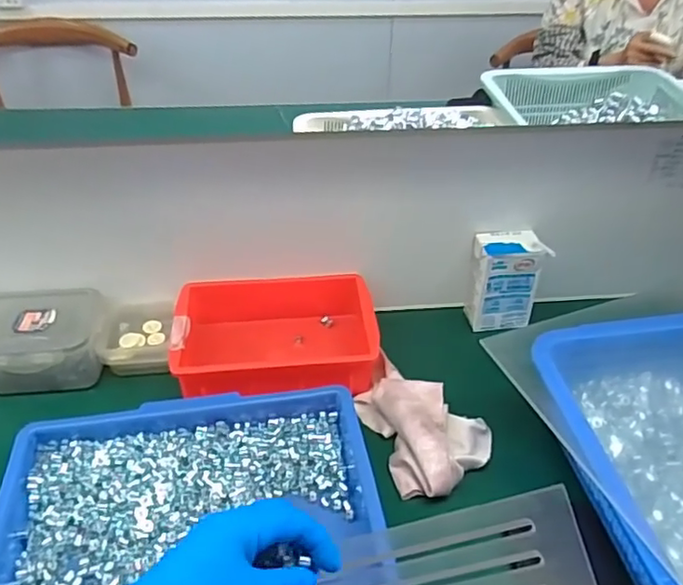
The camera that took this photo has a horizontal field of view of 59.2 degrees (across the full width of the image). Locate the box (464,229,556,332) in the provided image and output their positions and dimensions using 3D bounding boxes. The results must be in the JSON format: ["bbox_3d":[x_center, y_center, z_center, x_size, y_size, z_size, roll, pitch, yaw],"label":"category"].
[{"bbox_3d":[0.177,-0.013,0.661,0.069,0.104,0.047,-7,40,-10],"label":"box"}]

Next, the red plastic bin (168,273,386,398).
[{"bbox_3d":[-0.066,0.045,0.629,0.201,0.057,0.132,-3,40,-5],"label":"red plastic bin"}]

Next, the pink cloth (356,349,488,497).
[{"bbox_3d":[0.068,0.125,0.551,0.128,0.037,0.106,25,45,26],"label":"pink cloth"}]

